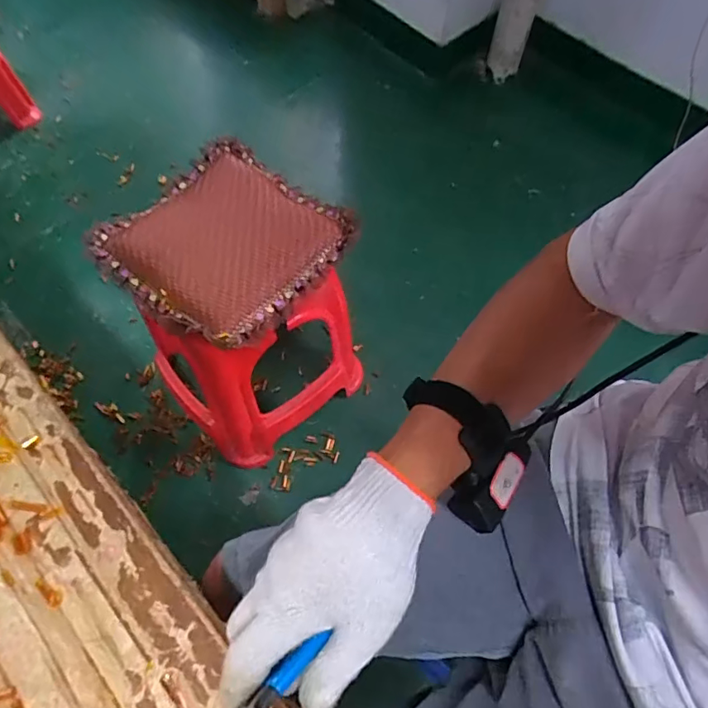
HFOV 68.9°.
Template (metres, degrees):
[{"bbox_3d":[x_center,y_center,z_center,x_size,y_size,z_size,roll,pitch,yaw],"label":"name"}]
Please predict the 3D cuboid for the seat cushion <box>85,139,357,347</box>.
[{"bbox_3d":[-0.205,-0.184,0.824,0.306,0.041,0.321,34,65,15],"label":"seat cushion"}]

